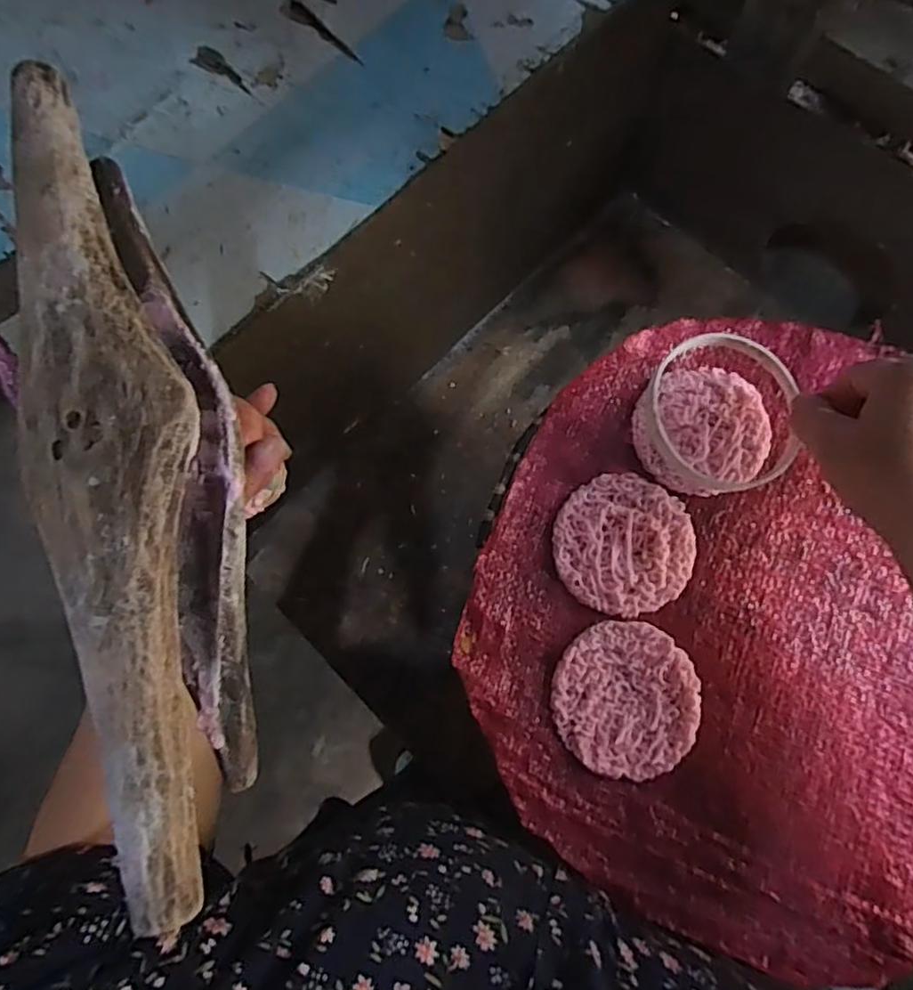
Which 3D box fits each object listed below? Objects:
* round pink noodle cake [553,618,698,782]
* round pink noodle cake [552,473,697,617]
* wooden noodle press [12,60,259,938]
[{"bbox_3d":[0.091,0.108,0.347,0.074,0.005,0.078,0,77,1],"label":"round pink noodle cake"},{"bbox_3d":[0.096,0.027,0.370,0.076,0.005,0.078,0,77,1],"label":"round pink noodle cake"},{"bbox_3d":[-0.118,-0.014,0.242,0.061,0.042,0.294,-14,80,-2],"label":"wooden noodle press"}]

